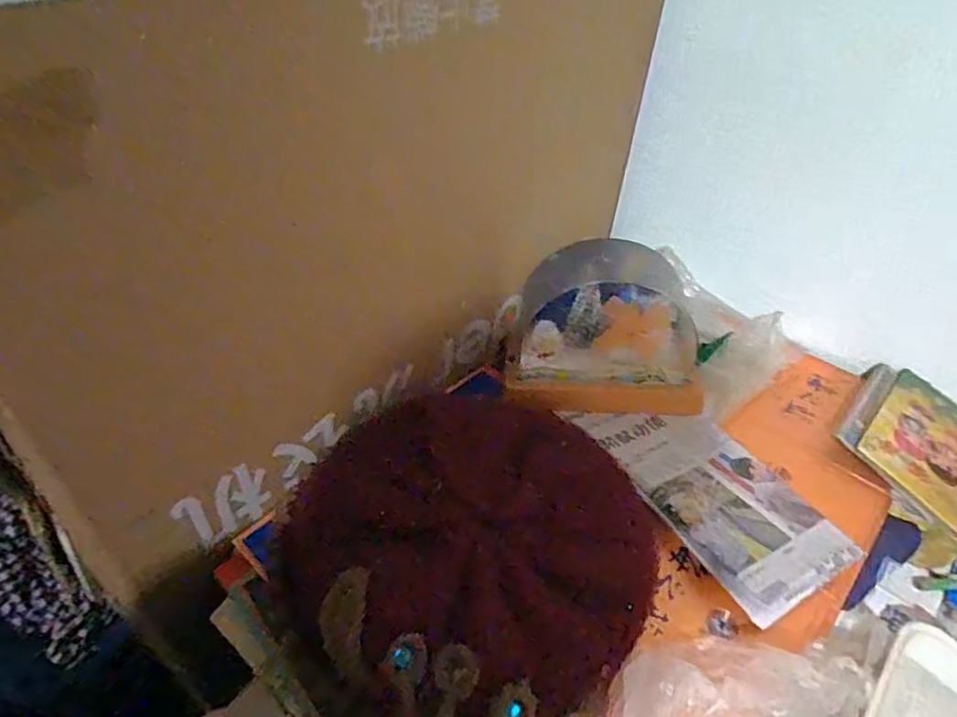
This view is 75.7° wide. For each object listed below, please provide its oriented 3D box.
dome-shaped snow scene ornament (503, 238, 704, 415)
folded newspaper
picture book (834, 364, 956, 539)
[{"bbox_3d":[0.106,-0.026,0.496,0.154,0.104,0.076,7,44,2],"label":"dome-shaped snow scene ornament"},{"bbox_3d":[0.163,0.093,0.456,0.104,0.016,0.193,-15,39,-26],"label":"folded newspaper"},{"bbox_3d":[0.374,0.067,0.507,0.125,0.022,0.149,34,51,27],"label":"picture book"}]

